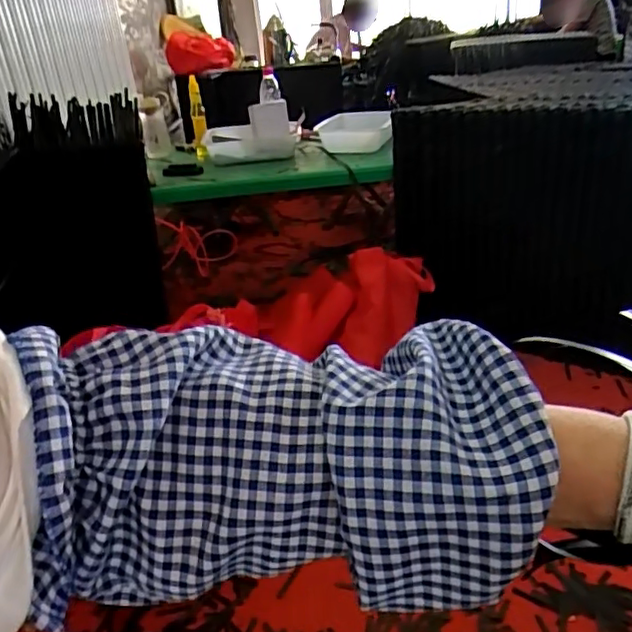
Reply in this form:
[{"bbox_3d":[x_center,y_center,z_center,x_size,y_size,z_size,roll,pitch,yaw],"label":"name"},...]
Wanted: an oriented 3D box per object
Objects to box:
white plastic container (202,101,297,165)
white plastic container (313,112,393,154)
[{"bbox_3d":[-0.197,-0.519,1.696,0.268,0.140,0.130,-7,25,1],"label":"white plastic container"},{"bbox_3d":[0.108,-0.526,1.697,0.210,0.087,0.200,-5,25,6],"label":"white plastic container"}]

